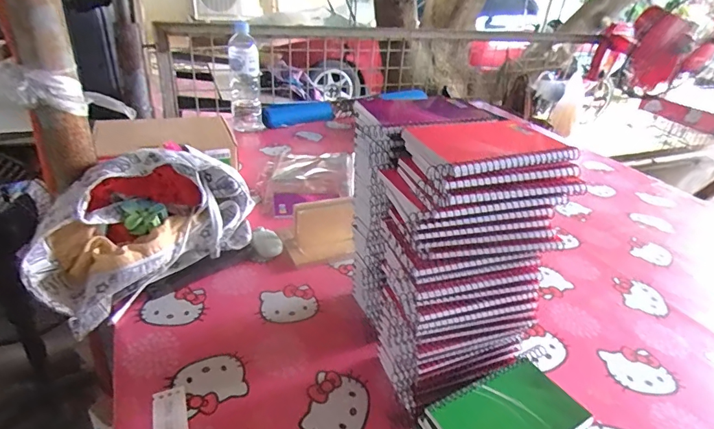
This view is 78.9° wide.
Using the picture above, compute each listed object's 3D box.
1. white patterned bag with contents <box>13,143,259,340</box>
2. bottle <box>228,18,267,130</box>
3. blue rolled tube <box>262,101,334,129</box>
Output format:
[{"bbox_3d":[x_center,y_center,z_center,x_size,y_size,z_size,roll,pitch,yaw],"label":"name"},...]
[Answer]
[{"bbox_3d":[-0.289,0.004,0.635,0.153,0.144,0.339,26,37,31],"label":"white patterned bag with contents"},{"bbox_3d":[-0.291,-0.351,1.136,0.076,0.253,0.085,-3,31,-15],"label":"bottle"},{"bbox_3d":[-0.174,-0.295,1.256,0.224,0.051,0.053,-23,40,-39],"label":"blue rolled tube"}]

